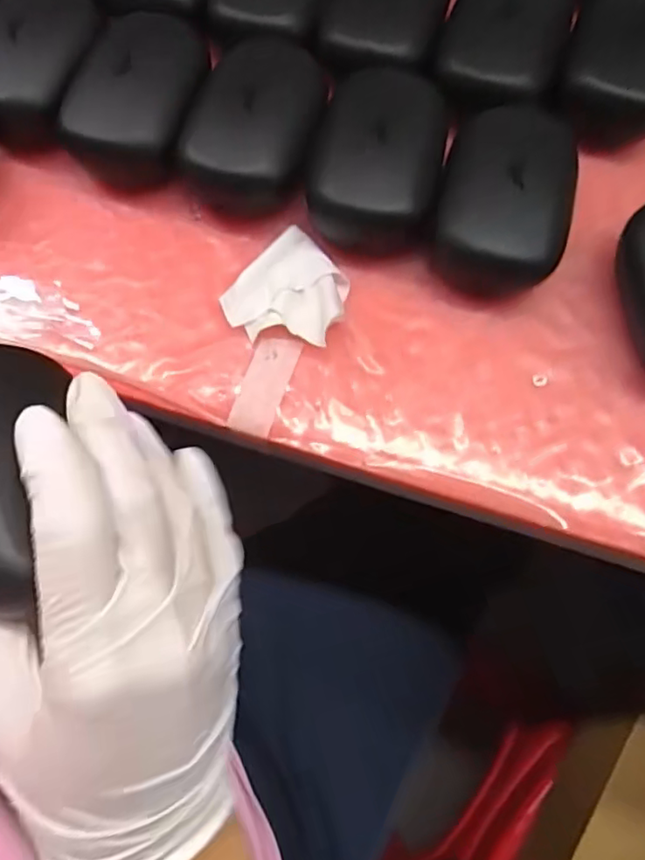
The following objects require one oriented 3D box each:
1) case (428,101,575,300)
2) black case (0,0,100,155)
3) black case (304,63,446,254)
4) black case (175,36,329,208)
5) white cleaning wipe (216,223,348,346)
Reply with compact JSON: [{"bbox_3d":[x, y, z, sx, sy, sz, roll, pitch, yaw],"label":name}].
[{"bbox_3d":[0.079,-0.100,0.263,0.059,0.037,0.084,13,72,4],"label":"case"},{"bbox_3d":[-0.143,-0.182,0.292,0.054,0.035,0.078,18,73,6],"label":"black case"},{"bbox_3d":[0.027,-0.126,0.273,0.056,0.035,0.080,11,72,4],"label":"black case"},{"bbox_3d":[-0.032,-0.142,0.280,0.059,0.035,0.083,20,73,7],"label":"black case"},{"bbox_3d":[-0.014,-0.061,0.268,0.046,0.010,0.054,42,77,12],"label":"white cleaning wipe"}]

